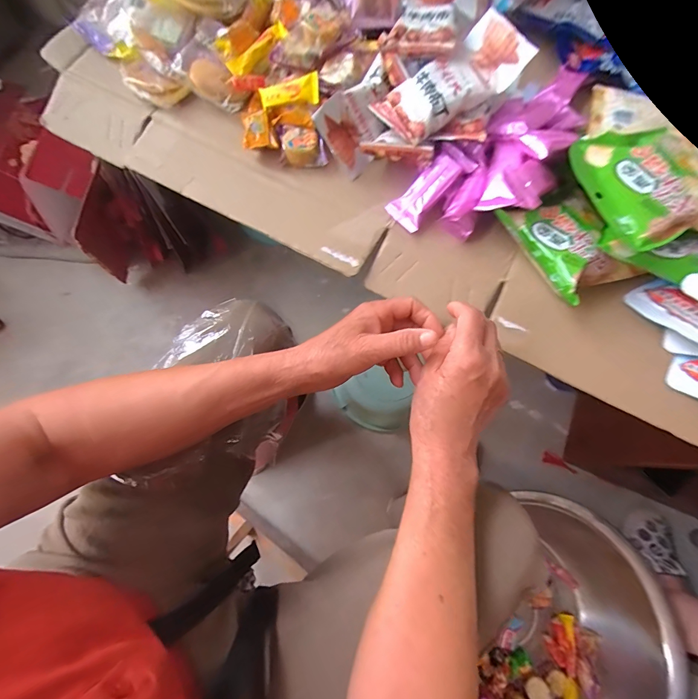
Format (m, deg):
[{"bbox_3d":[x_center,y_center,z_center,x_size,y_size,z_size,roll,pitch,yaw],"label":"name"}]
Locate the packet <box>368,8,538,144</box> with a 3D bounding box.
[{"bbox_3d":[0.103,-0.274,0.353,0.142,0.024,0.072,-28,74,12],"label":"packet"}]

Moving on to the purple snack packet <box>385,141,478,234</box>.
[{"bbox_3d":[0.088,-0.179,0.379,0.095,0.013,0.042,-44,77,12],"label":"purple snack packet"}]

